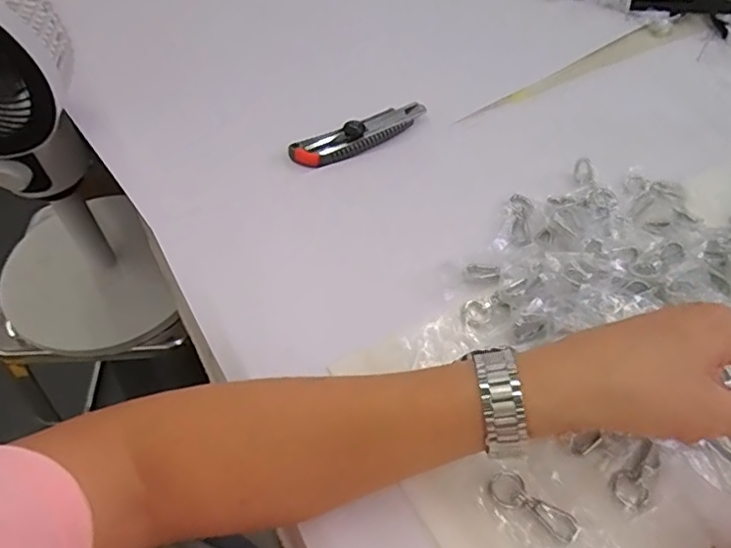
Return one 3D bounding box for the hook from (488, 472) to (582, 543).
[{"bbox_3d":[0.105,0.142,0.355,0.057,0.004,0.023,27,57,18],"label":"hook"}]

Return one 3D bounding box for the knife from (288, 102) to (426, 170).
[{"bbox_3d":[0.000,-0.139,0.572,0.154,0.019,0.035,-27,58,-20],"label":"knife"}]

